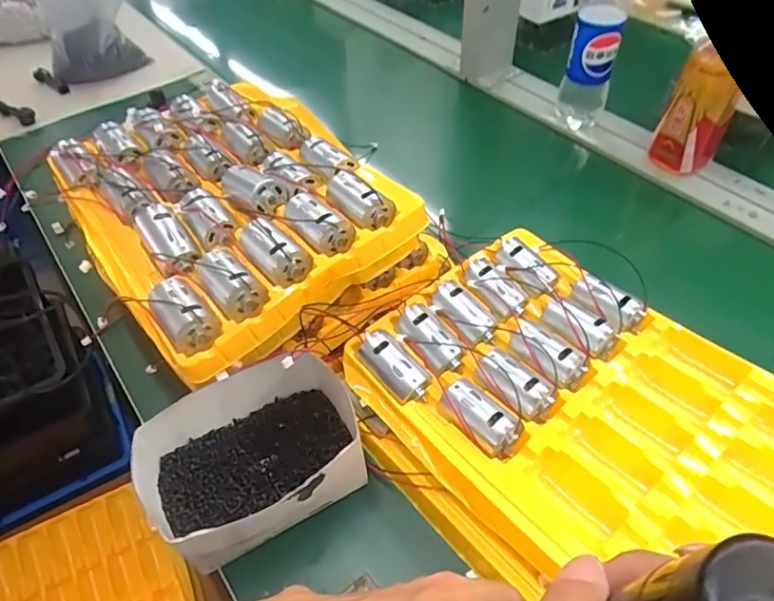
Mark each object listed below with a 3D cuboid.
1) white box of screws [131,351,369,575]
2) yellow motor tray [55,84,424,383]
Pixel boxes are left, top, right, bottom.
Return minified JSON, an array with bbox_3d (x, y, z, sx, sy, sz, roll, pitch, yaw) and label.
[{"bbox_3d":[-0.098,0.118,0.401,0.150,0.070,0.115,-21,52,-15],"label":"white box of screws"},{"bbox_3d":[-0.152,-0.100,0.508,0.260,0.076,0.339,-29,54,-21],"label":"yellow motor tray"}]

